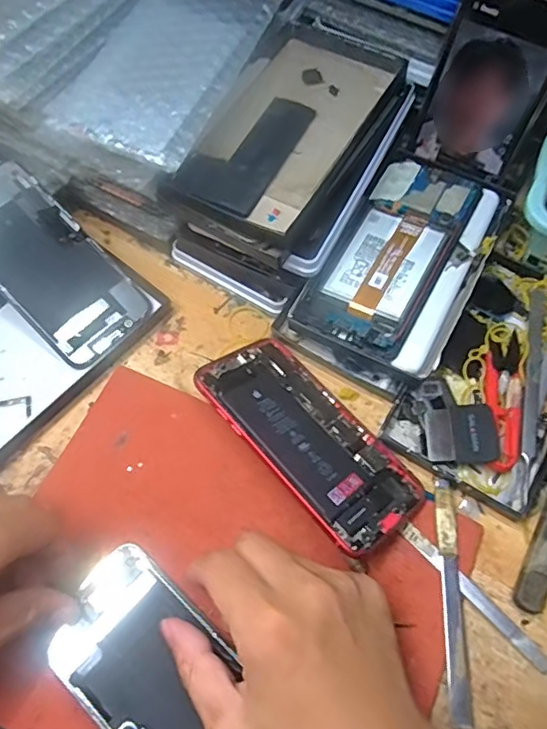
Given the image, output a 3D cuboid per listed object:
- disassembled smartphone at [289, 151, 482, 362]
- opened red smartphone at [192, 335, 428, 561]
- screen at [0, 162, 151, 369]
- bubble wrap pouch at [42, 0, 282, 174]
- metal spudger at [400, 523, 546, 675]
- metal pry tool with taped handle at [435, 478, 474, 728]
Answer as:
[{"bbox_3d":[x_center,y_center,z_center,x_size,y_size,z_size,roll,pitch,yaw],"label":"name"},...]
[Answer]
[{"bbox_3d":[0.085,-0.083,0.389,0.074,0.010,0.163,27,71,17],"label":"disassembled smartphone"},{"bbox_3d":[0.021,0.047,0.344,0.149,0.011,0.074,44,48,19],"label":"opened red smartphone"},{"bbox_3d":[-0.157,-0.070,0.385,0.070,0.007,0.144,-44,96,-16],"label":"screen"},{"bbox_3d":[-0.074,-0.203,0.362,0.105,0.010,0.159,25,72,3],"label":"bubble wrap pouch"},{"bbox_3d":[0.115,0.132,0.317,0.010,0.005,0.104,-41,71,-18],"label":"metal spudger"},{"bbox_3d":[0.101,0.131,0.314,0.012,0.004,0.129,2,68,0],"label":"metal pry tool with taped handle"}]

